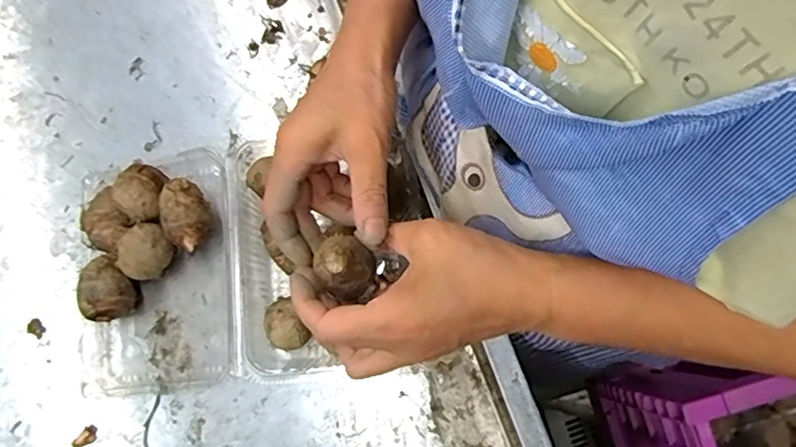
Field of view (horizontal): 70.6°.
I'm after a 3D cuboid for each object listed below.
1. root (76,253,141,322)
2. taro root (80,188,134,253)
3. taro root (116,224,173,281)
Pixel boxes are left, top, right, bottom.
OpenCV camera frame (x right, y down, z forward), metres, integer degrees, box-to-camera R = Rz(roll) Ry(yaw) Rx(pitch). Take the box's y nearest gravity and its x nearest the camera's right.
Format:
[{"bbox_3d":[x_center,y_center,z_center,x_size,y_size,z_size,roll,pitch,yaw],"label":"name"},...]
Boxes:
[{"bbox_3d":[-0.213,0.048,0.416,0.035,0.037,0.044,-27,81,-6],"label":"root"},{"bbox_3d":[-0.219,0.000,0.428,0.034,0.035,0.042,-43,83,-8],"label":"taro root"},{"bbox_3d":[-0.185,0.022,0.418,0.034,0.043,0.040,32,80,5],"label":"taro root"}]

